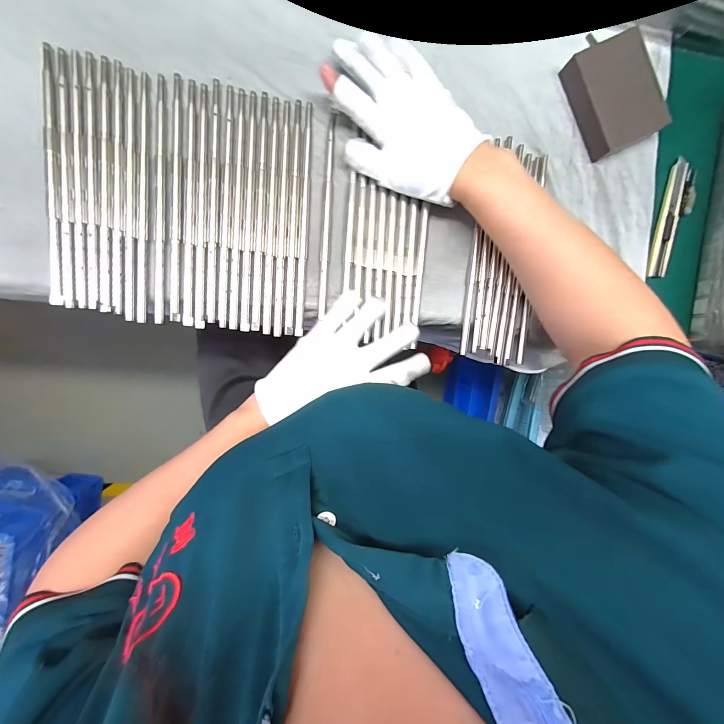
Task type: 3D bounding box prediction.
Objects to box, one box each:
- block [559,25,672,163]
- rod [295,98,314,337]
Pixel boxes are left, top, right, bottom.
[{"bbox_3d":[0.253,-0.268,0.327,0.069,0.029,0.101,-25,96,-6],"label":"block"},{"bbox_3d":[-0.055,-0.131,0.306,0.009,0.004,0.209,3,93,-8],"label":"rod"}]

